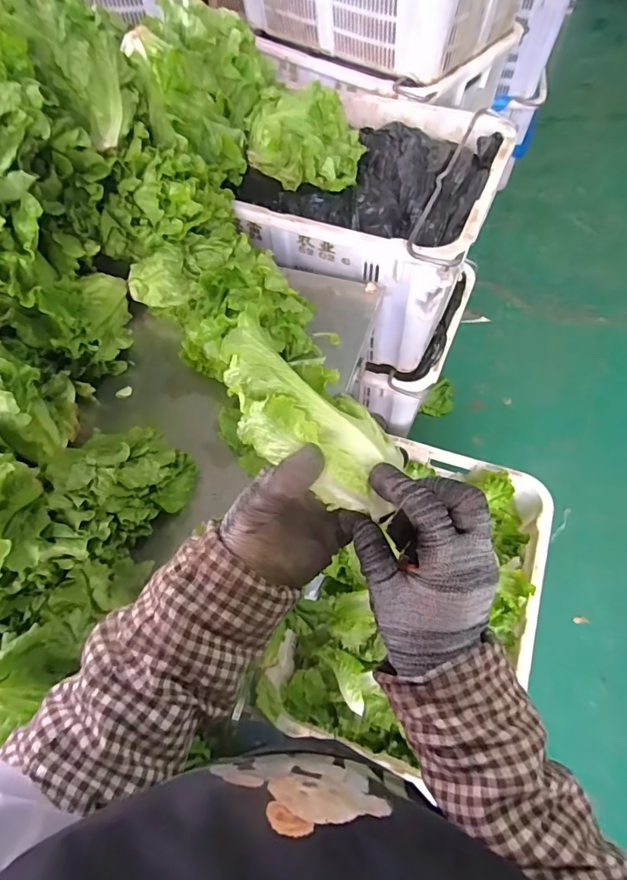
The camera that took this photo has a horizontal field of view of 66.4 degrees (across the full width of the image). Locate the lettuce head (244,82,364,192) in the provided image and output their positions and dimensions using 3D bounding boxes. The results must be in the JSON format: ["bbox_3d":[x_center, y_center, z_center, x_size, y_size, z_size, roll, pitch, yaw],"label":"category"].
[{"bbox_3d":[-0.017,-0.576,0.920,0.213,0.090,0.213,-2,60,1],"label":"lettuce head"}]

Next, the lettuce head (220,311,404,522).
[{"bbox_3d":[-0.007,-0.008,0.327,0.151,0.054,0.073,38,68,13],"label":"lettuce head"}]

